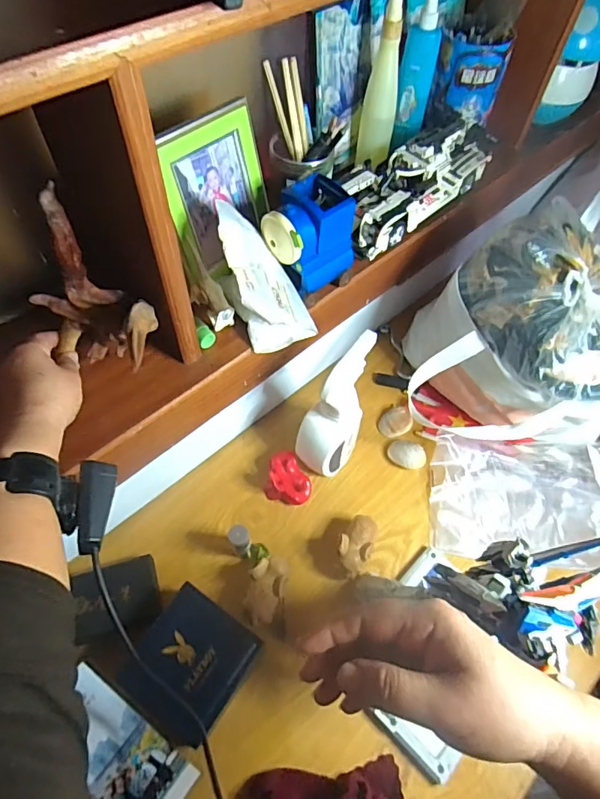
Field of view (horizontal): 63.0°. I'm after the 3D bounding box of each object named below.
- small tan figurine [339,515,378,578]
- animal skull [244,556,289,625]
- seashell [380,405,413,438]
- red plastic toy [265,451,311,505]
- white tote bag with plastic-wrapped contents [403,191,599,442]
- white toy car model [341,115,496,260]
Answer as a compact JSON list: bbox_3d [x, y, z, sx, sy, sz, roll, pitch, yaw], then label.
[{"bbox_3d":[0.072,0.189,0.625,0.046,0.056,0.072,30,61,15],"label":"small tan figurine"},{"bbox_3d":[-0.040,0.232,0.590,0.043,0.051,0.073,9,57,2],"label":"animal skull"},{"bbox_3d":[0.143,0.034,0.731,0.049,0.019,0.040,-32,65,-22],"label":"seashell"},{"bbox_3d":[-0.014,0.109,0.672,0.061,0.034,0.065,2,57,-3],"label":"red plastic toy"},{"bbox_3d":[0.294,-0.098,0.624,0.296,0.317,0.265,2,57,-2],"label":"white tote bag with plastic-wrapped contents"},{"bbox_3d":[0.142,-0.290,0.642,0.256,0.069,0.102,-37,67,-24],"label":"white toy car model"}]

